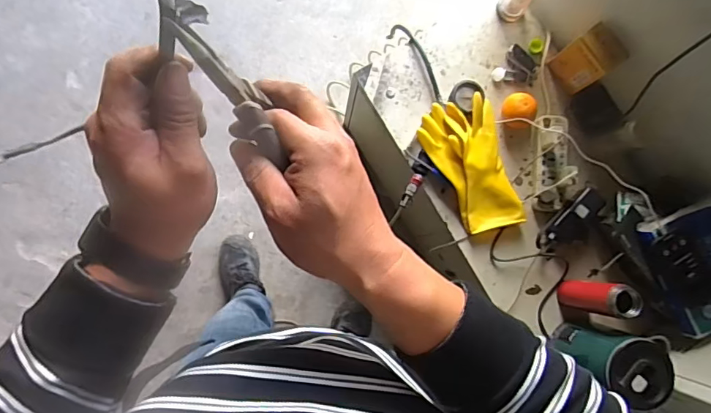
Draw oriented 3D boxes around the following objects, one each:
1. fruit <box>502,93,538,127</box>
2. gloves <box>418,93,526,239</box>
[{"bbox_3d":[0.302,-0.178,0.921,0.054,0.052,0.063,-29,88,-7],"label":"fruit"},{"bbox_3d":[0.212,-0.076,0.924,0.145,0.036,0.249,-14,87,-6],"label":"gloves"}]

